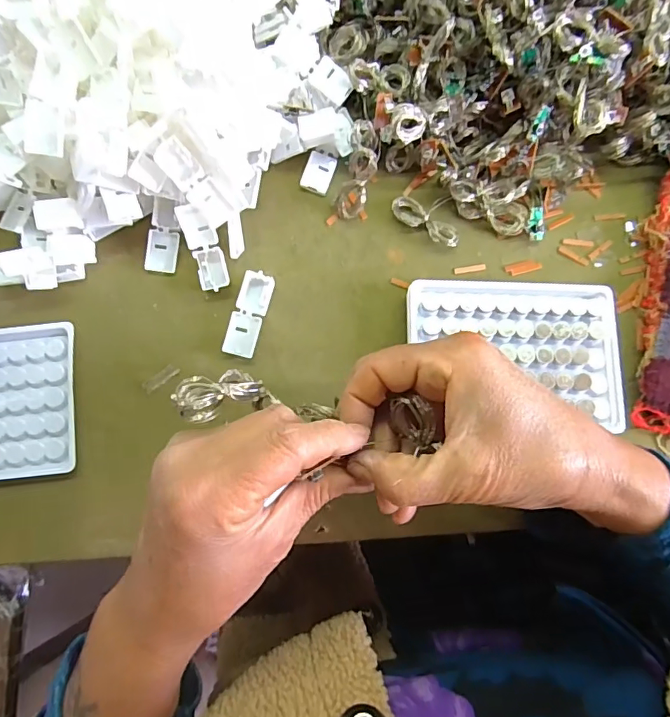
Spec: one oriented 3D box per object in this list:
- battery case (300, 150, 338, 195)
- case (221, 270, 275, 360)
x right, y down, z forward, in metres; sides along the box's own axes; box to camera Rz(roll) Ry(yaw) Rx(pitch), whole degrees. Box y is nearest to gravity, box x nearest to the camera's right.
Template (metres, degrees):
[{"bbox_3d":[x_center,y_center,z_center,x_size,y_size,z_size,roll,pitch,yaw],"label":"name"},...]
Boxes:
[{"bbox_3d":[-0.011,-0.130,0.345,0.019,0.005,0.028,19,78,3],"label":"battery case"},{"bbox_3d":[-0.056,-0.029,0.319,0.020,0.010,0.055,14,78,2],"label":"case"}]

